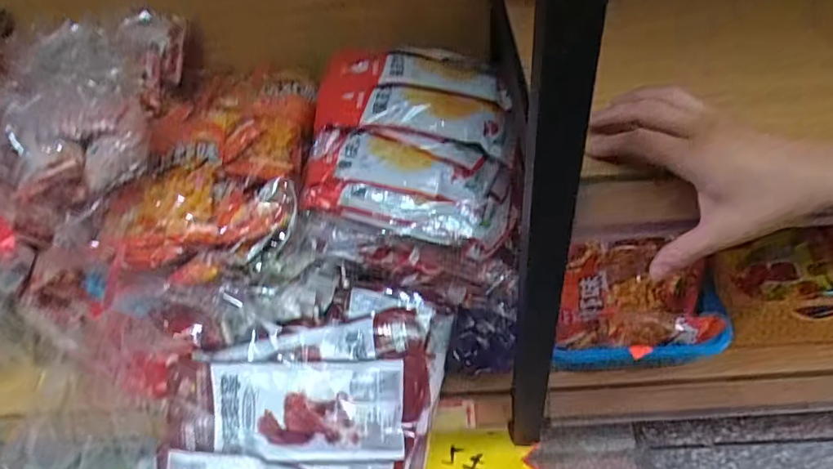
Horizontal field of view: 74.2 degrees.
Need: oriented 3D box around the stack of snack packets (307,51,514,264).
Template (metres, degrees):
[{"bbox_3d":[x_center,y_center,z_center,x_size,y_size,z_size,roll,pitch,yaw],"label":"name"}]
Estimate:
[{"bbox_3d":[0.001,-0.090,0.577,0.217,0.090,0.213,4,77,-3],"label":"stack of snack packets"}]

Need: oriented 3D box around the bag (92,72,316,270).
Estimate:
[{"bbox_3d":[-0.214,-0.073,0.590,0.196,0.083,0.268,10,72,4],"label":"bag"}]

